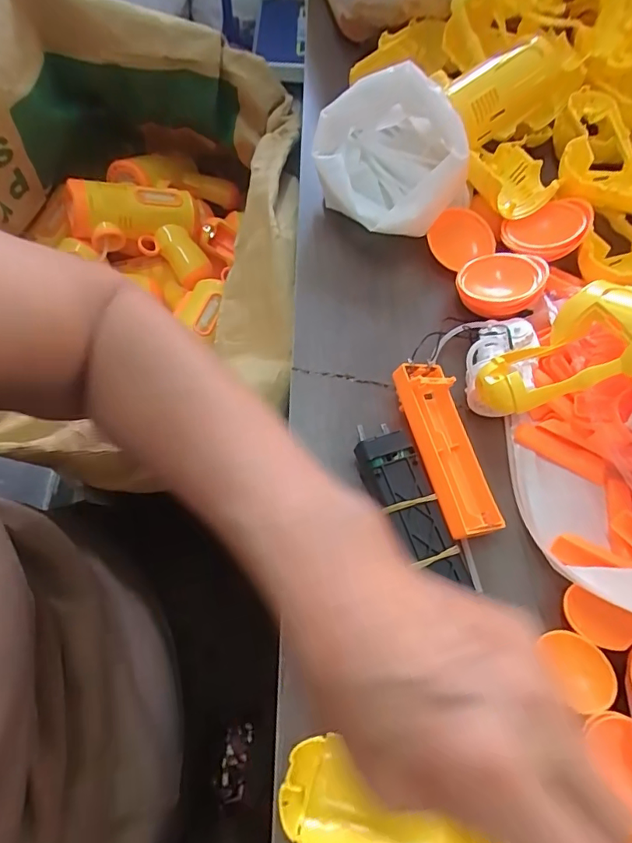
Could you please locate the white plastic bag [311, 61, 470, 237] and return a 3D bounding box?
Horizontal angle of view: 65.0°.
[{"bbox_3d":[0.059,-0.204,0.386,0.119,0.069,0.123,1,63,-3],"label":"white plastic bag"}]

